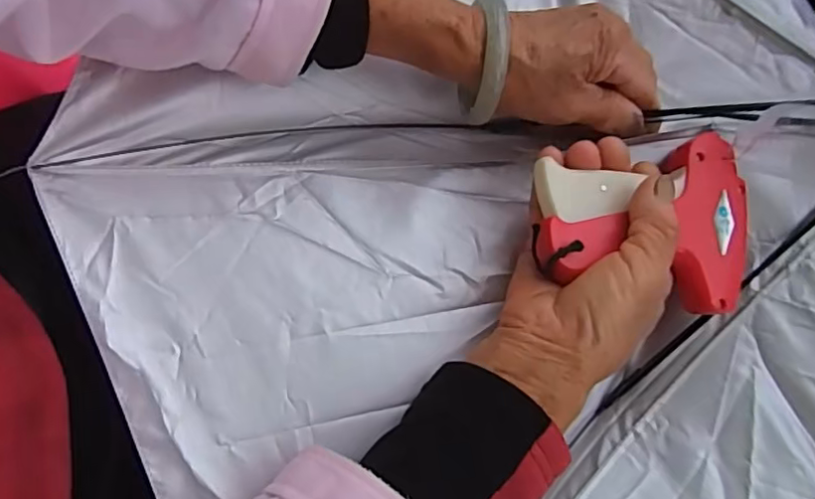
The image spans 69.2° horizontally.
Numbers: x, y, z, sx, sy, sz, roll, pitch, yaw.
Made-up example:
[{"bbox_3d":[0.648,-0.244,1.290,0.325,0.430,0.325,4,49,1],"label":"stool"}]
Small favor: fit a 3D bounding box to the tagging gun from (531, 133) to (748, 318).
[{"bbox_3d":[0.126,-0.012,0.318,0.126,0.018,0.095,-4,78,-14],"label":"tagging gun"}]

